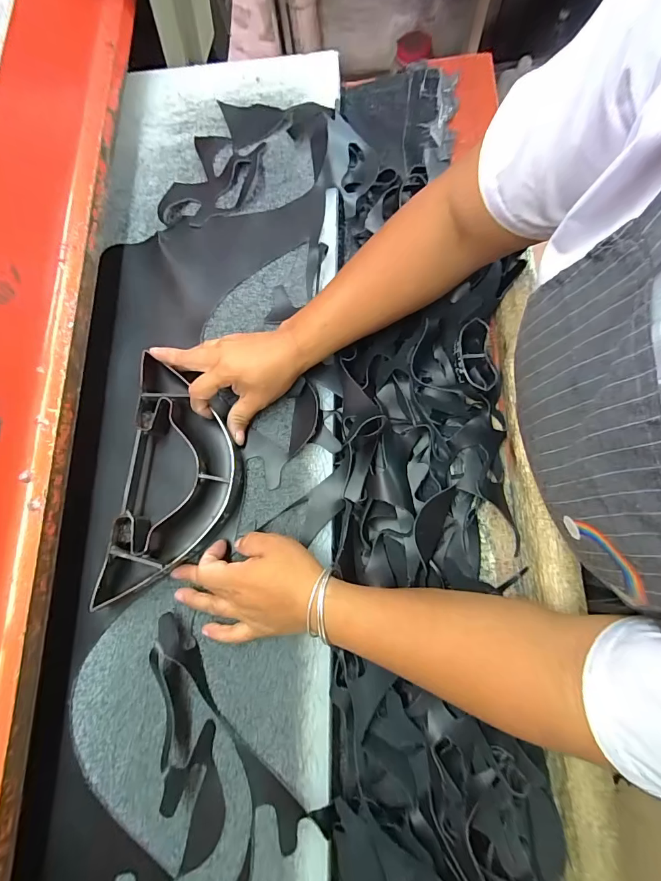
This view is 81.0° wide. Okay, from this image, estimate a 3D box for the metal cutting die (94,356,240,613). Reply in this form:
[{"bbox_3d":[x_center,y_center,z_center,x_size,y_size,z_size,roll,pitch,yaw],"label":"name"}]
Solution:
[{"bbox_3d":[-0.158,0.042,0.408,0.121,0.036,0.248,6,77,2],"label":"metal cutting die"}]

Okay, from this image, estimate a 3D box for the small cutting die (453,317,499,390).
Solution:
[{"bbox_3d":[0.153,-0.091,0.412,0.035,0.020,0.078,-9,76,5],"label":"small cutting die"}]

